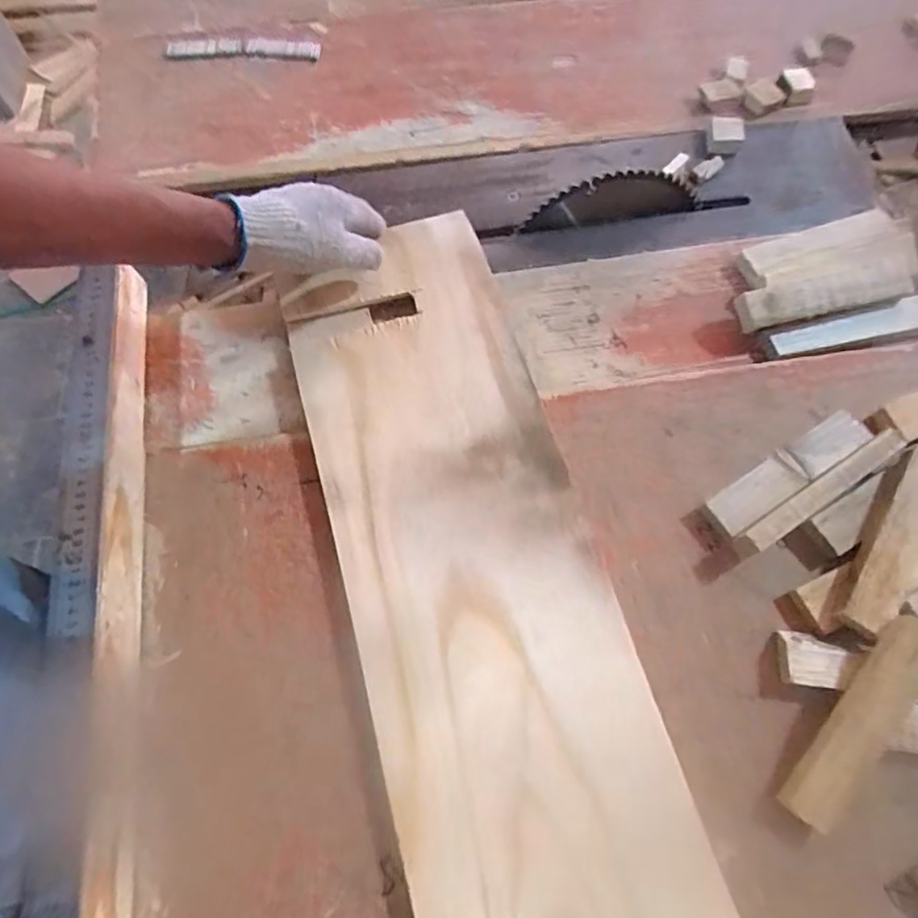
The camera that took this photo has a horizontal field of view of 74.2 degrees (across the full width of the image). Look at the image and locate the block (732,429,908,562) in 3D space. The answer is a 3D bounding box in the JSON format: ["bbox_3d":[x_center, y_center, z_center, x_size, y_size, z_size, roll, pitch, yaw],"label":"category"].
[{"bbox_3d":[0.288,0.025,0.482,0.156,0.026,0.020,-31,70,-11],"label":"block"}]

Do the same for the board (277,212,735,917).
[{"bbox_3d":[0.016,0.110,0.461,0.194,0.023,0.692,-16,69,-5],"label":"board"}]

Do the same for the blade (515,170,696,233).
[{"bbox_3d":[0.151,-0.262,0.611,0.175,0.052,0.006,-8,57,2],"label":"blade"}]

